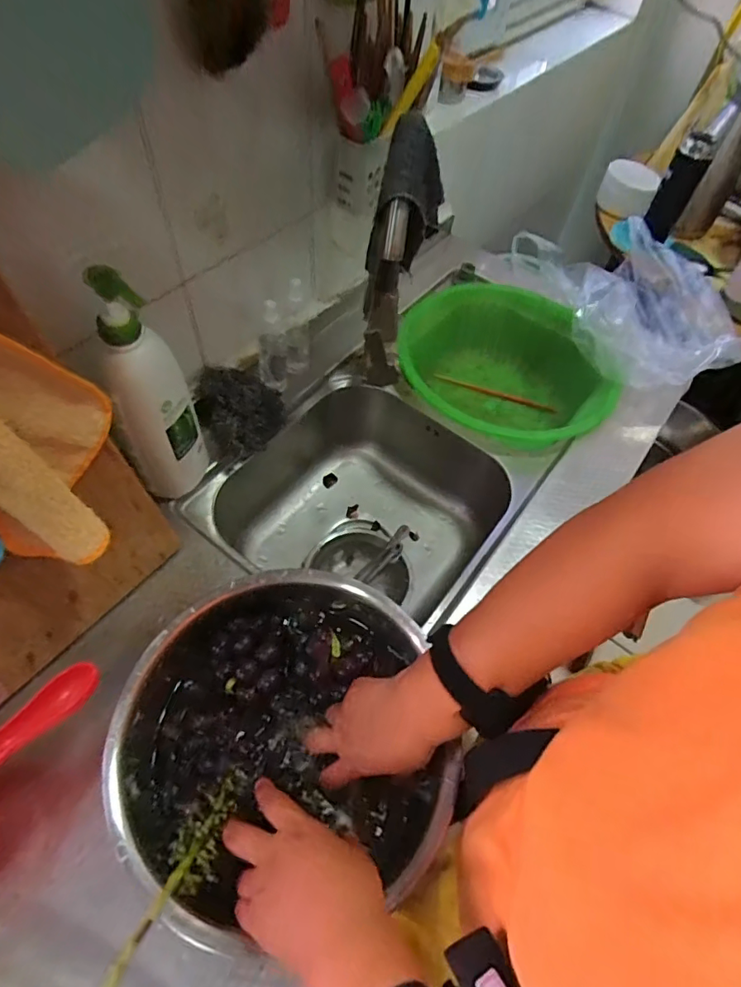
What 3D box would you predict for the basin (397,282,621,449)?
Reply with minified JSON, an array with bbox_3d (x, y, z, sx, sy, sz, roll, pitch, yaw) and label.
[{"bbox_3d":[0.214,-0.187,0.857,0.325,0.134,0.316,2,58,-3],"label":"basin"}]

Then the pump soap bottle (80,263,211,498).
[{"bbox_3d":[-0.229,-0.094,0.547,0.066,0.243,0.078,-5,58,-8],"label":"pump soap bottle"}]

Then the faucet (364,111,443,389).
[{"bbox_3d":[0.026,-0.226,0.577,0.063,0.324,0.172,11,57,2],"label":"faucet"}]

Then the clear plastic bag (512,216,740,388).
[{"bbox_3d":[0.432,-0.325,0.847,0.277,0.093,0.380,-8,59,-9],"label":"clear plastic bag"}]

